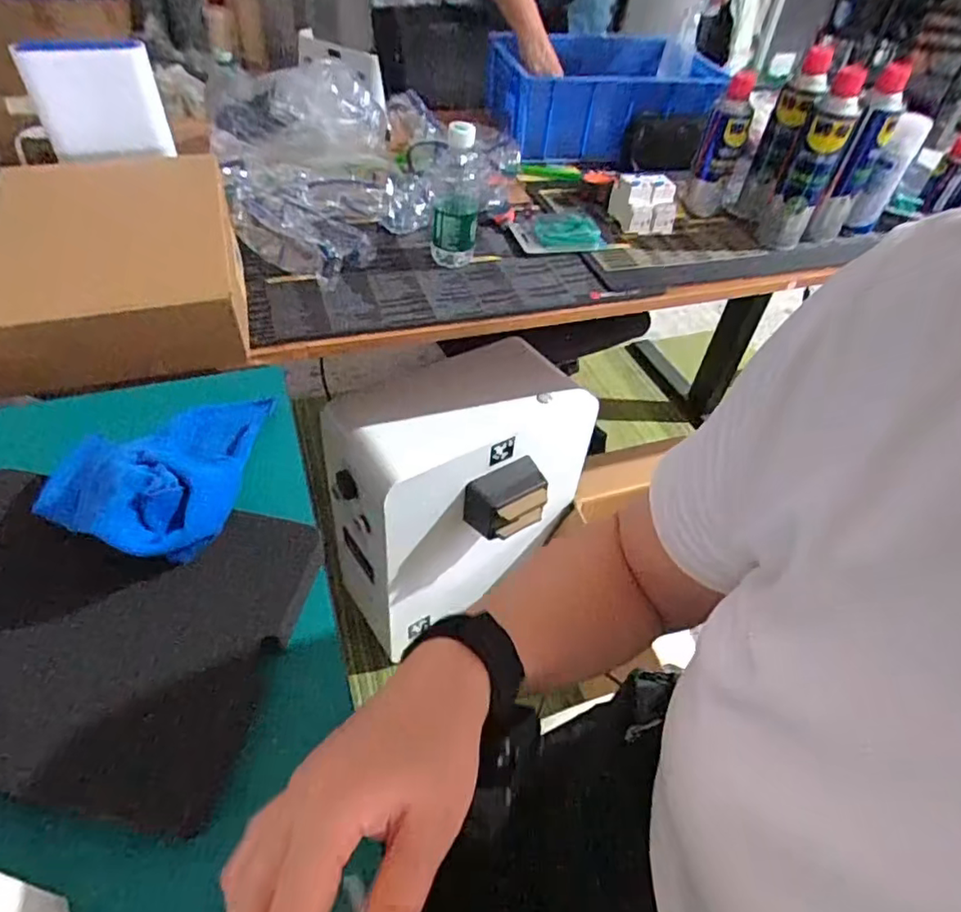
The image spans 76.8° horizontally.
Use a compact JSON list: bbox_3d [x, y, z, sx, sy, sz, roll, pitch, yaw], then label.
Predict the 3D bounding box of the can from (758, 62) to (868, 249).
[{"bbox_3d":[0.484,-0.426,0.886,0.064,0.229,0.077,25,50,18],"label":"can"}]

